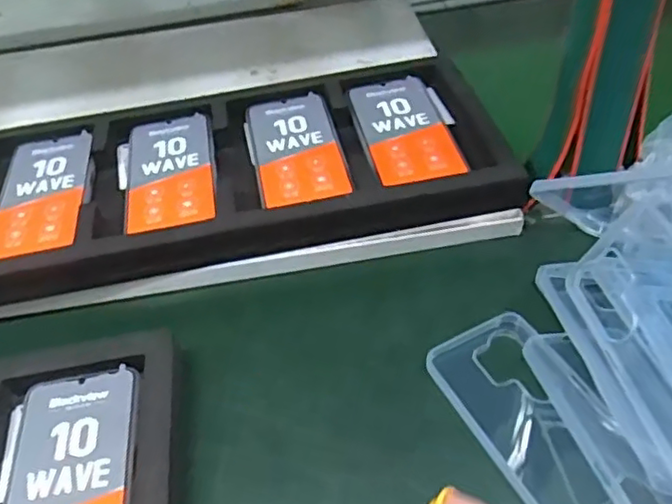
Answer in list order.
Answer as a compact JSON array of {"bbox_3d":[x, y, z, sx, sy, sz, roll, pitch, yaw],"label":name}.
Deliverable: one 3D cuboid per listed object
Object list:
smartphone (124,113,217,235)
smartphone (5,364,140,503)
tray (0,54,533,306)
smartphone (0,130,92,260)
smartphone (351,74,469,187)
[{"bbox_3d":[-0.150,-0.077,0.581,0.076,0.004,0.160,-11,44,-4],"label":"smartphone"},{"bbox_3d":[-0.166,0.143,0.393,0.076,0.008,0.158,-8,44,0],"label":"smartphone"},{"bbox_3d":[-0.099,-0.072,0.591,0.479,0.048,0.230,-11,44,-3],"label":"tray"},{"bbox_3d":[-0.262,-0.054,0.573,0.075,0.008,0.158,-11,44,-4],"label":"smartphone"},{"bbox_3d":[0.062,-0.117,0.594,0.077,0.004,0.161,-11,44,-3],"label":"smartphone"}]

